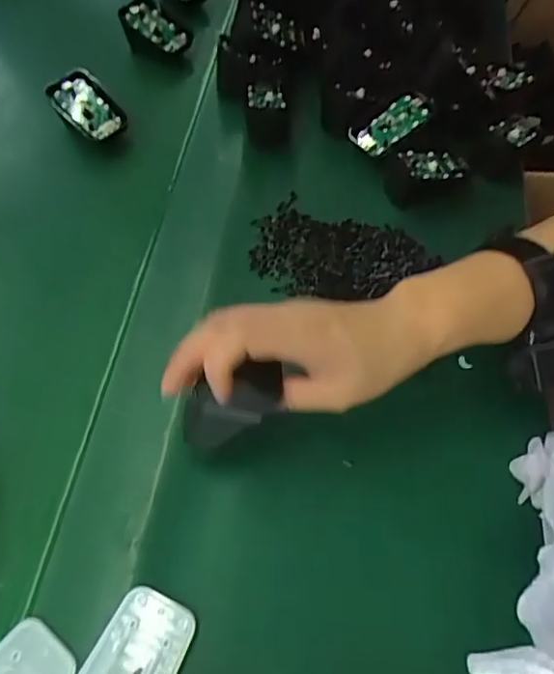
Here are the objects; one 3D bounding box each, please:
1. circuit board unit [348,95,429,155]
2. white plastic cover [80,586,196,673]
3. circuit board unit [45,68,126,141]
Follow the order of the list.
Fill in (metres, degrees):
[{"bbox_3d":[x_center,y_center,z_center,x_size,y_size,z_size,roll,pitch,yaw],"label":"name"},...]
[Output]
[{"bbox_3d":[0.098,-0.183,0.466,0.067,0.009,0.030,-36,65,-1],"label":"circuit board unit"},{"bbox_3d":[-0.074,0.169,0.277,0.043,0.004,0.070,23,62,13],"label":"white plastic cover"},{"bbox_3d":[-0.164,-0.199,0.470,0.043,0.014,0.064,-40,93,-7],"label":"circuit board unit"}]

